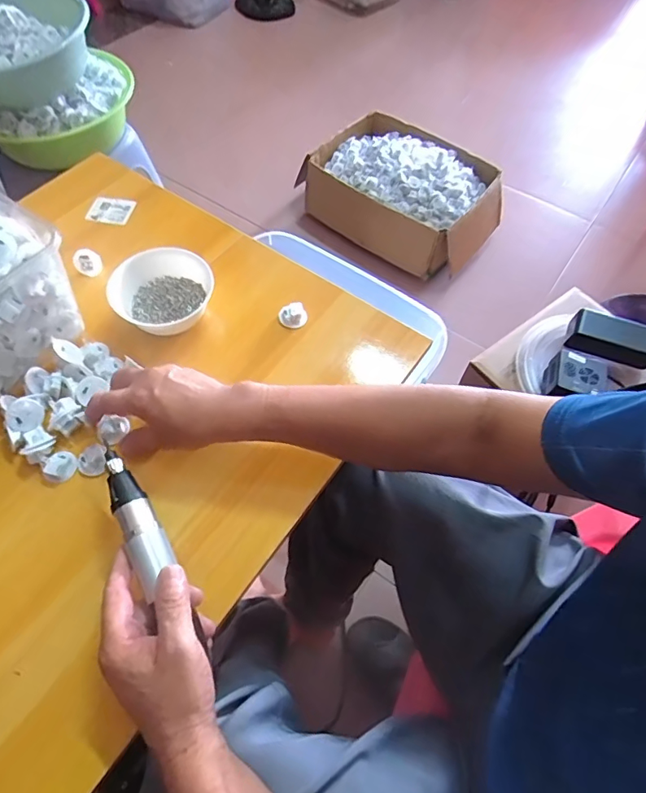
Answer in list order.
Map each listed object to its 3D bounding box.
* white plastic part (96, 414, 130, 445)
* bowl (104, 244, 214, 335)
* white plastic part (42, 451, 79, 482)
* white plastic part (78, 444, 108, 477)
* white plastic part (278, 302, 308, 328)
[{"bbox_3d":[-0.216,0.034,0.496,0.021,0.019,0.027,22,62,11],"label":"white plastic part"},{"bbox_3d":[-0.192,-0.128,0.574,0.112,0.050,0.102,1,60,-1],"label":"bowl"},{"bbox_3d":[-0.261,0.068,0.482,0.025,0.015,0.030,7,60,3],"label":"white plastic part"},{"bbox_3d":[-0.233,0.064,0.489,0.030,0.016,0.029,-3,60,-3],"label":"white plastic part"},{"bbox_3d":[-0.037,-0.099,0.589,0.033,0.020,0.024,-6,61,-5],"label":"white plastic part"}]

